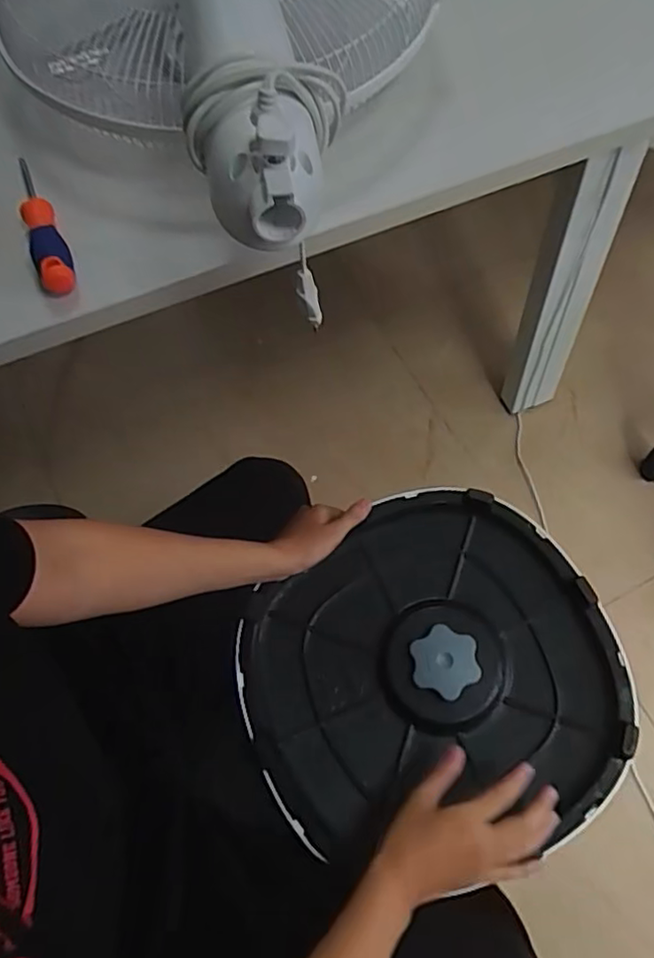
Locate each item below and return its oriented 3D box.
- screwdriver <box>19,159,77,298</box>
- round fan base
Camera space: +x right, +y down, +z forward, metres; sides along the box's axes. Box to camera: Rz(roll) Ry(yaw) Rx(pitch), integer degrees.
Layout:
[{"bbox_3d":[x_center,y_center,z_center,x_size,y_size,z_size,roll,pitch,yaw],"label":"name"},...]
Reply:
[{"bbox_3d":[-0.259,-0.231,0.562,0.029,0.029,0.153,-24,67,-9],"label":"screwdriver"},{"bbox_3d":[0.113,0.212,0.688,0.389,0.051,0.359,0,66,-1],"label":"round fan base"}]

